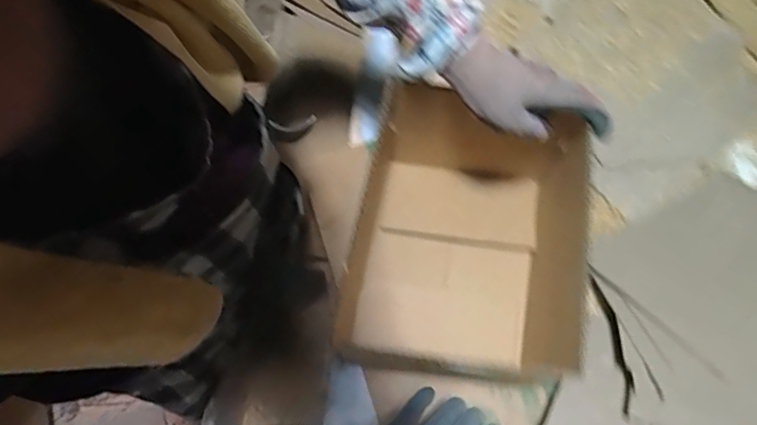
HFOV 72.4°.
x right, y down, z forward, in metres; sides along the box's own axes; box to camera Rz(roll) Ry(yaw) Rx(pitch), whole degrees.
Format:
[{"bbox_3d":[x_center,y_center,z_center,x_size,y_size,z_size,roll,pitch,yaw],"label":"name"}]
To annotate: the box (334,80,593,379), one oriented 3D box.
[{"bbox_3d":[0.082,0.028,0.541,0.216,0.151,0.261,12,70,7],"label":"box"}]

